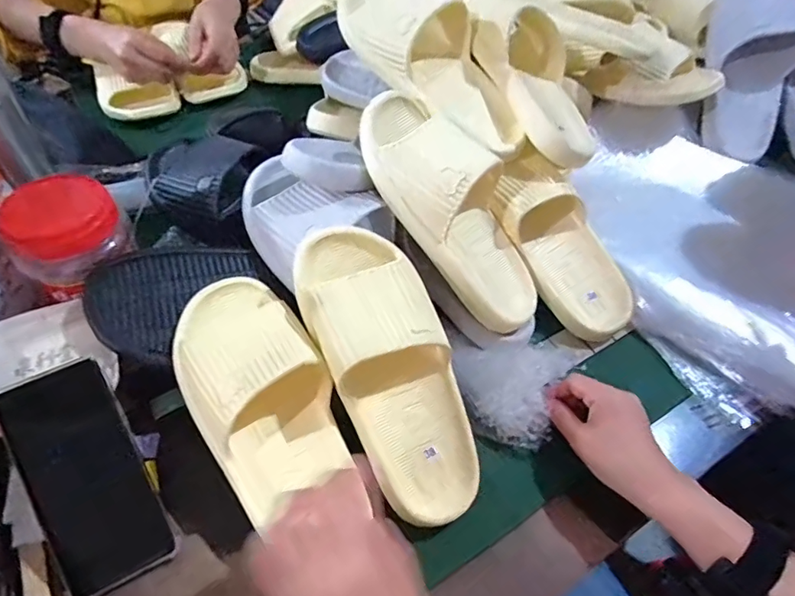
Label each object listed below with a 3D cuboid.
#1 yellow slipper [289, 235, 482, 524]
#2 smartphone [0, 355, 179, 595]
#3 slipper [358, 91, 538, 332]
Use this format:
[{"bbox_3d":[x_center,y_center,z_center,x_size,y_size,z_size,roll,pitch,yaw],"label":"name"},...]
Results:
[{"bbox_3d":[-0.003,0.059,0.409,0.105,0.074,0.260,-22,86,-21],"label":"yellow slipper"},{"bbox_3d":[-0.232,0.132,0.366,0.075,0.011,0.163,-24,89,-22],"label":"smartphone"},{"bbox_3d":[0.065,-0.085,0.463,0.107,0.066,0.250,-38,100,-29],"label":"slipper"}]

